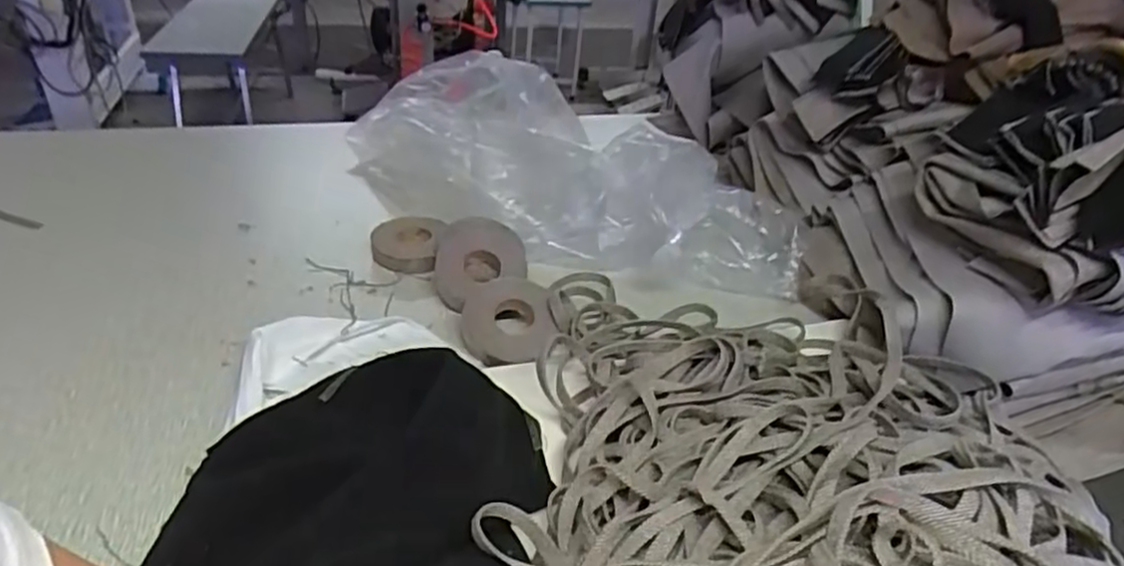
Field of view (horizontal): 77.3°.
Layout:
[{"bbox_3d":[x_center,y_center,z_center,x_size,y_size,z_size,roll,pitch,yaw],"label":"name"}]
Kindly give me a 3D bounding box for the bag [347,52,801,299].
[{"bbox_3d":[0.003,-0.156,0.892,0.619,0.126,0.278,20,37,22],"label":"bag"}]

